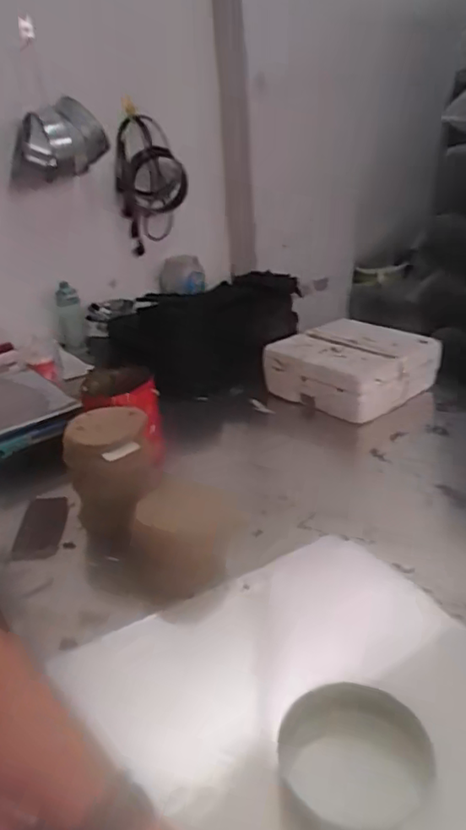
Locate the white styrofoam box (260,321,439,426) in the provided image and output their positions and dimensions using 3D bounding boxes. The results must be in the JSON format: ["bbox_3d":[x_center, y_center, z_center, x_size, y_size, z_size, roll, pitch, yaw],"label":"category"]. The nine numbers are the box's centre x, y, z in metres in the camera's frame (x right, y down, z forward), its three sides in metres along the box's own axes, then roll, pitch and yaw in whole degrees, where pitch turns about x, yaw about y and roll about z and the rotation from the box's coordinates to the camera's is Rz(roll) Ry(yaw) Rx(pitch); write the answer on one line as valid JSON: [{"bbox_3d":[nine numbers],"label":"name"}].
[{"bbox_3d":[0.292,-0.114,1.540,0.306,0.135,0.316,-24,33,-33],"label":"white styrofoam box"}]

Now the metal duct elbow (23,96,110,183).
[{"bbox_3d":[-0.468,-0.760,1.714,0.224,0.182,0.182,-12,29,-10],"label":"metal duct elbow"}]

